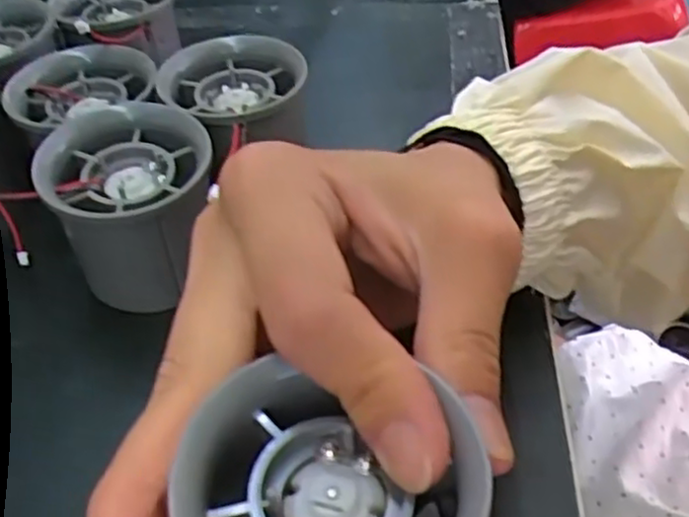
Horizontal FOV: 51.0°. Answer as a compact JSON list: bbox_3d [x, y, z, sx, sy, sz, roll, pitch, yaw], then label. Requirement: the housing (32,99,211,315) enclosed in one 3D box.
[{"bbox_3d":[-0.071,-0.015,0.251,0.053,0.059,0.054,-13,45,-7],"label":"housing"}]

